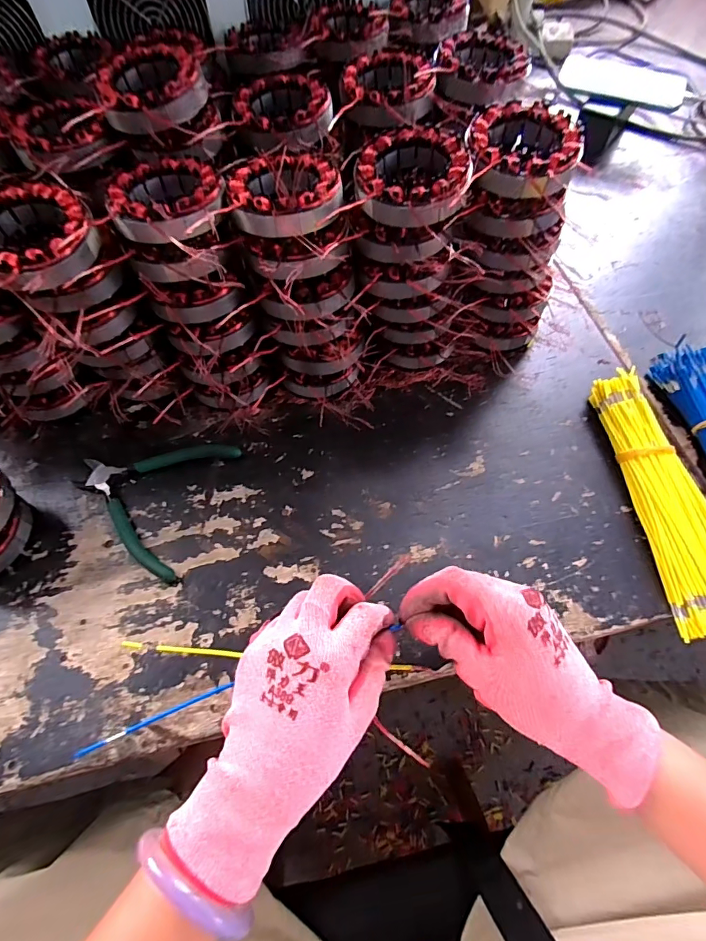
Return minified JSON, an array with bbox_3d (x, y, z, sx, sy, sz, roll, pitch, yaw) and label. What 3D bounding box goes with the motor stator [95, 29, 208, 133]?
[{"bbox_3d":[-0.166,-0.316,0.375,0.090,0.039,0.093,-21,64,-10],"label":"motor stator"}]

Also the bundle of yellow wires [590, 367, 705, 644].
[{"bbox_3d":[0.282,0.033,0.386,0.069,0.027,0.271,-4,63,-2],"label":"bundle of yellow wires"}]

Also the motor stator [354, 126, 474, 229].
[{"bbox_3d":[0.046,-0.227,0.350,0.085,0.032,0.090,0,63,0],"label":"motor stator"}]

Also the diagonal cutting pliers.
[{"bbox_3d":[-0.192,0.017,0.413,0.130,0.012,0.137,16,64,9],"label":"diagonal cutting pliers"}]

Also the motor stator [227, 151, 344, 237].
[{"bbox_3d":[-0.051,-0.216,0.348,0.083,0.029,0.088,0,63,0],"label":"motor stator"}]

